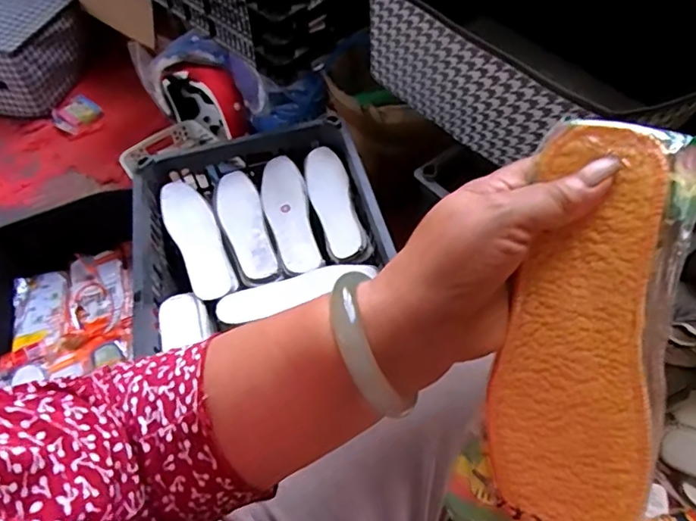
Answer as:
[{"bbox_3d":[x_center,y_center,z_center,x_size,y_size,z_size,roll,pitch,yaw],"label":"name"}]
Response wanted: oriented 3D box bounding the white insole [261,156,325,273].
[{"bbox_3d":[-0.093,-0.074,0.843,0.067,0.019,0.204,-13,65,-9],"label":"white insole"}]

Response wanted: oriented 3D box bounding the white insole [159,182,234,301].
[{"bbox_3d":[-0.235,-0.037,0.828,0.068,0.024,0.203,-22,73,-16],"label":"white insole"}]

